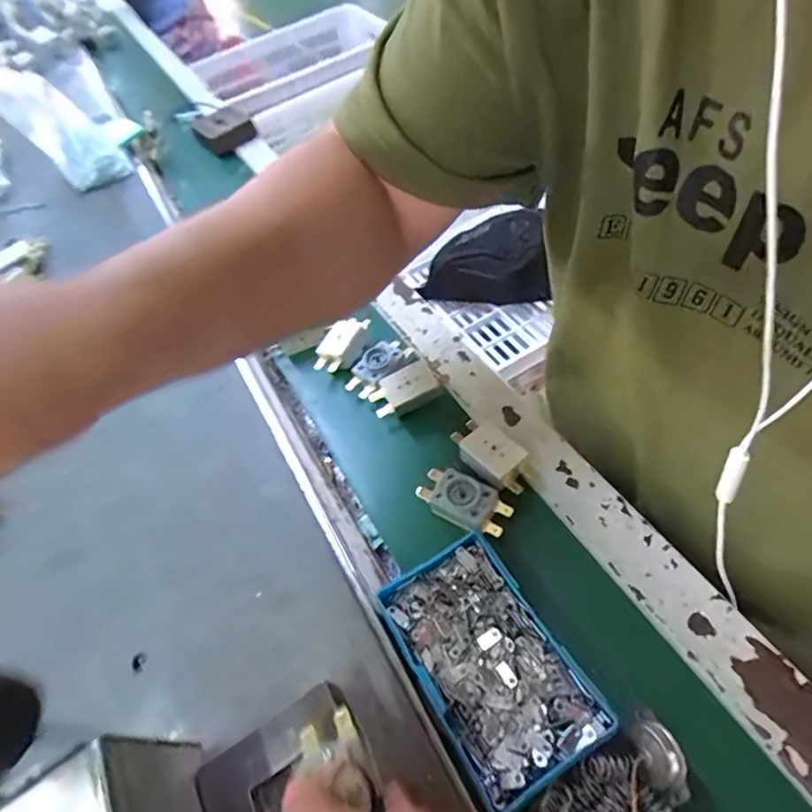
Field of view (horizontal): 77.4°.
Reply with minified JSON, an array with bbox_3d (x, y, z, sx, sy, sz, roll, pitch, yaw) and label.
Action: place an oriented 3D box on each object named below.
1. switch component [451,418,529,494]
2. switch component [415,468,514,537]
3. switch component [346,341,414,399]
[{"bbox_3d":[0.057,0.033,0.335,0.032,0.017,0.055,-33,55,-21],"label":"switch component"},{"bbox_3d":[0.036,0.060,0.321,0.057,0.016,0.030,27,57,24],"label":"switch component"},{"bbox_3d":[-0.020,-0.034,0.403,0.028,0.015,0.062,34,60,28],"label":"switch component"}]

